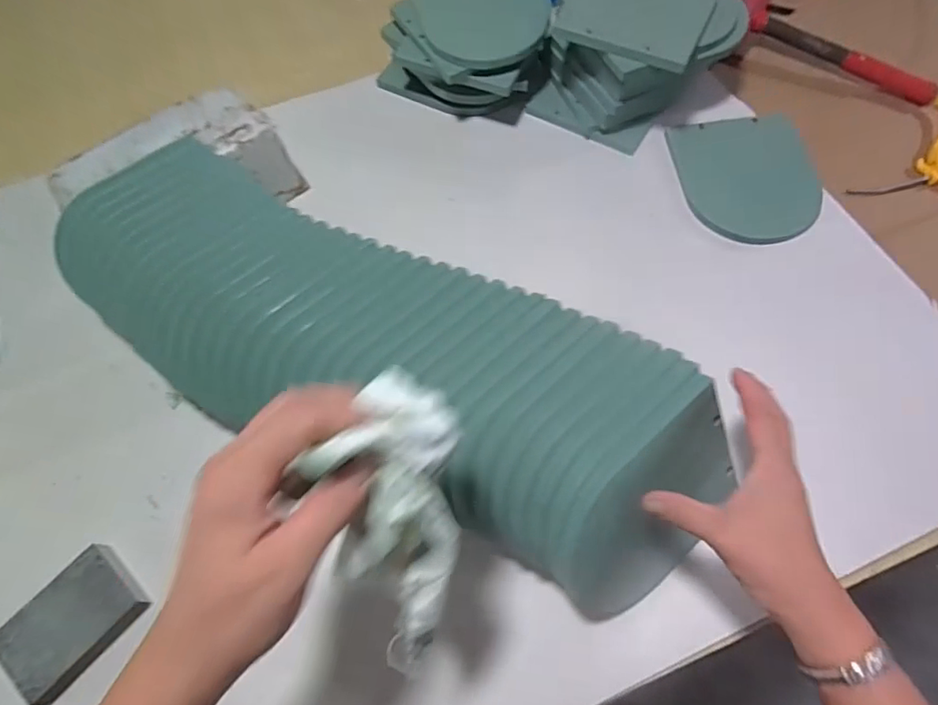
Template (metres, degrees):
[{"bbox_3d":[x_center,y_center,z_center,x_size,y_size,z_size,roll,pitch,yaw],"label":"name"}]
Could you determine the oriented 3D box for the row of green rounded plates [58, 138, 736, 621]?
[{"bbox_3d":[-0.079,0.009,0.455,0.576,0.113,0.192,23,69,9],"label":"row of green rounded plates"}]

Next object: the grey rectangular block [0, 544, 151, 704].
[{"bbox_3d":[-0.321,0.215,0.430,0.072,0.018,0.100,40,73,17],"label":"grey rectangular block"}]

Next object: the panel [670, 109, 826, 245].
[{"bbox_3d":[0.318,-0.199,0.611,0.140,0.010,0.164,-10,71,8],"label":"panel"}]

